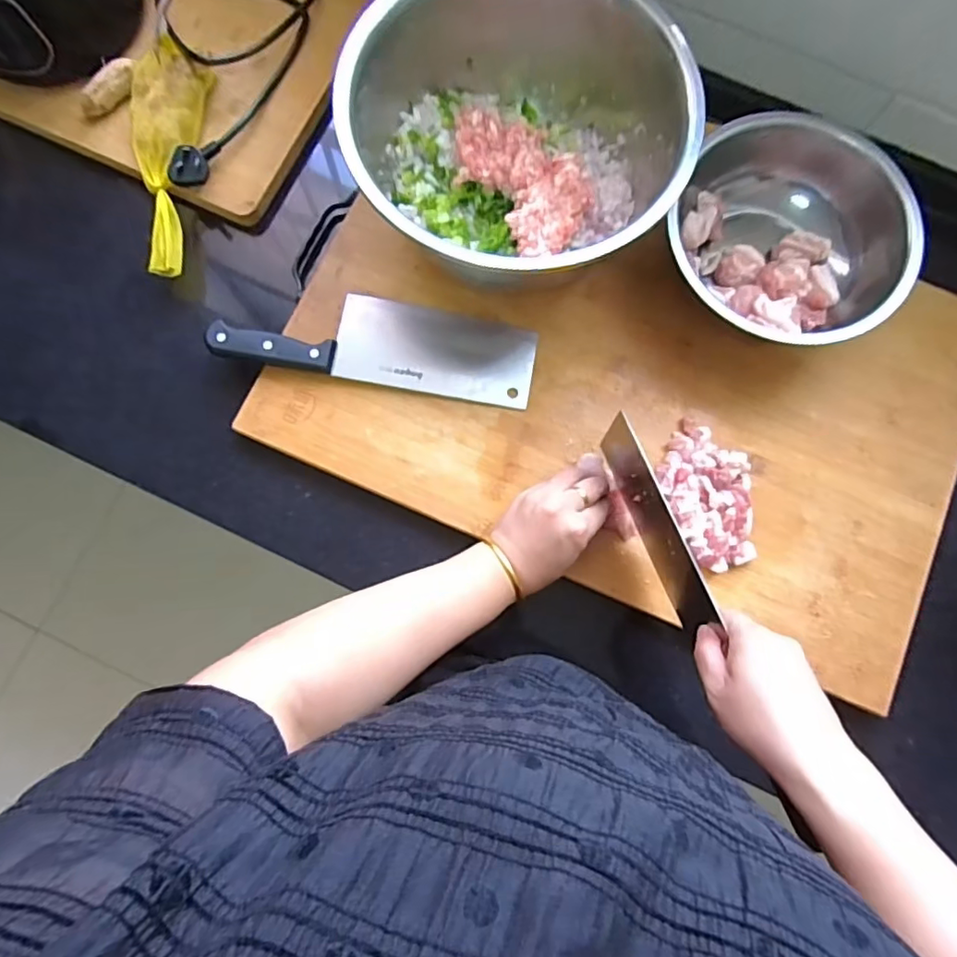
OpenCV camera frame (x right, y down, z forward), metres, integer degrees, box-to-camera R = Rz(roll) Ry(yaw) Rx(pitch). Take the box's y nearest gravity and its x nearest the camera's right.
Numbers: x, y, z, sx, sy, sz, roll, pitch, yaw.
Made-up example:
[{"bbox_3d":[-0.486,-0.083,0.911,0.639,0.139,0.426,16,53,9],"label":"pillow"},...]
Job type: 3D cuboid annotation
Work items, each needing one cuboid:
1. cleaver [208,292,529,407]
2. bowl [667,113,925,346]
[{"bbox_3d":[-0.089,-0.123,0.494,0.275,0.025,0.078,10,80,0],"label":"cleaver"},{"bbox_3d":[0.267,-0.206,0.484,0.191,0.063,0.183,0,81,-1],"label":"bowl"}]

